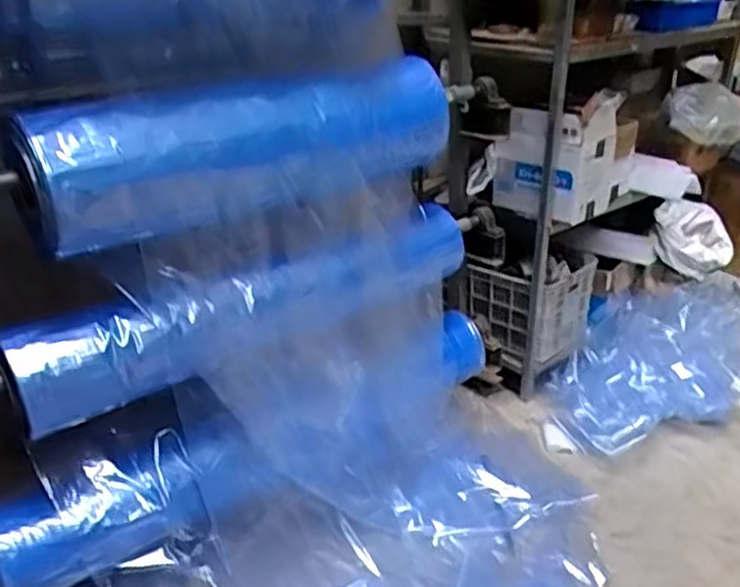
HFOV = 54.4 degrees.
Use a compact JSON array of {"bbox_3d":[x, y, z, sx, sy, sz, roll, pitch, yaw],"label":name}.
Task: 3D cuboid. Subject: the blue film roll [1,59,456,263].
[{"bbox_3d":[-0.257,-0.347,1.623,1.003,0.261,0.267,-21,32,-35],"label":"blue film roll"}]

